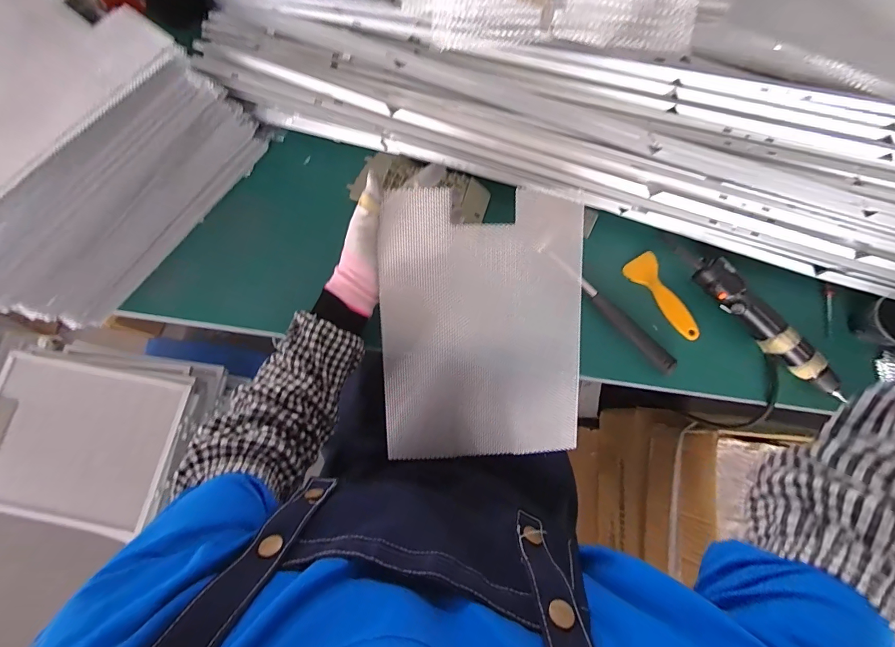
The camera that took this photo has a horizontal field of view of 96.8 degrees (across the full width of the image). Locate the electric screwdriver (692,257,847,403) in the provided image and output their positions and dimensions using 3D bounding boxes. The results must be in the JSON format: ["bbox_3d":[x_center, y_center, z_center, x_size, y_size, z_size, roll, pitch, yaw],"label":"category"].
[{"bbox_3d":[0.412,0.002,0.513,0.228,0.048,0.038,43,80,9],"label":"electric screwdriver"}]

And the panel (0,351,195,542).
[{"bbox_3d":[-0.695,0.213,0.738,0.377,0.029,0.267,11,77,2],"label":"panel"}]

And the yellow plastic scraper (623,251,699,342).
[{"bbox_3d":[0.300,-0.037,0.548,0.049,0.009,0.131,-33,79,-8],"label":"yellow plastic scraper"}]

